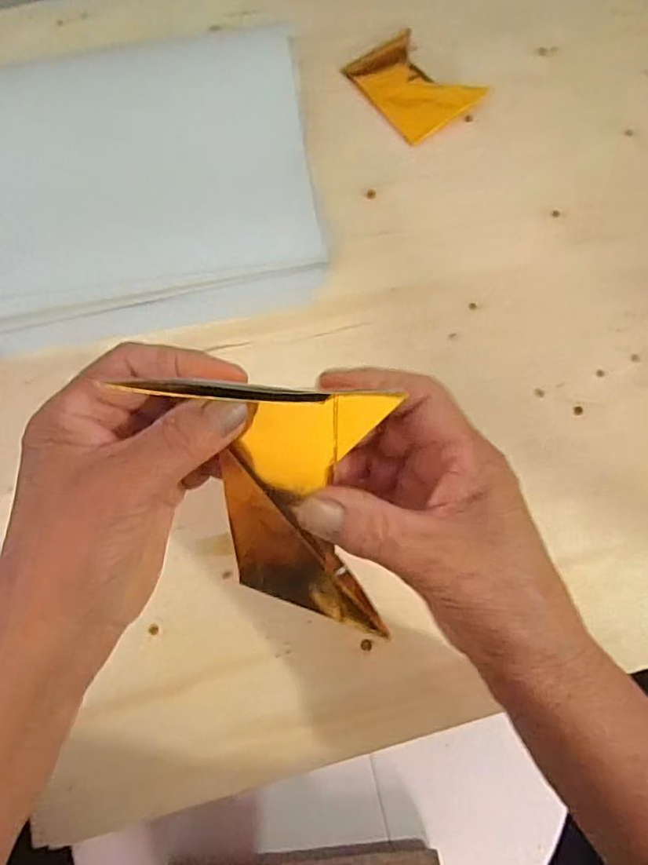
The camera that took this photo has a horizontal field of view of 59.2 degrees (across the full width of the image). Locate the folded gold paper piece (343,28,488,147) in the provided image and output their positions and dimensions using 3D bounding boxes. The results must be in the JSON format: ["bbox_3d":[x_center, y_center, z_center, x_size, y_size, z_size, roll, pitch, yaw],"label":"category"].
[{"bbox_3d":[0.071,-0.283,0.462,0.072,0.008,0.094,-36,77,-10],"label":"folded gold paper piece"}]

